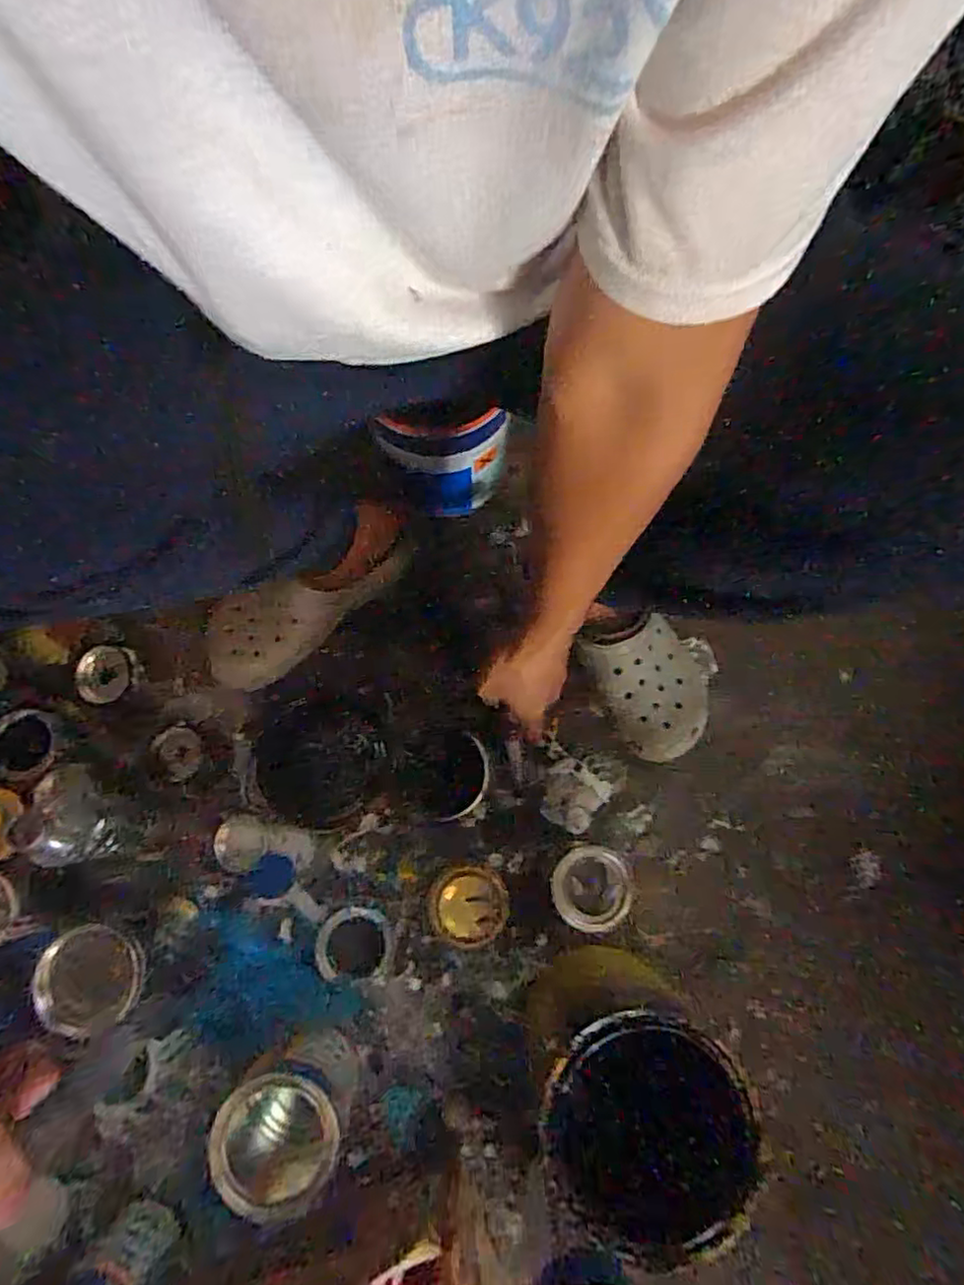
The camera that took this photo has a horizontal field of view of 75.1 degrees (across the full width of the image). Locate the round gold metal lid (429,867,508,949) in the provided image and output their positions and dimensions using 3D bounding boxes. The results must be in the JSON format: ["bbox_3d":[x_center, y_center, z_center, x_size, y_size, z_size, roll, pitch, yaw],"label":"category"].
[{"bbox_3d":[-0.011,0.240,0.568,0.067,0.017,0.071,0,78,1],"label":"round gold metal lid"}]

